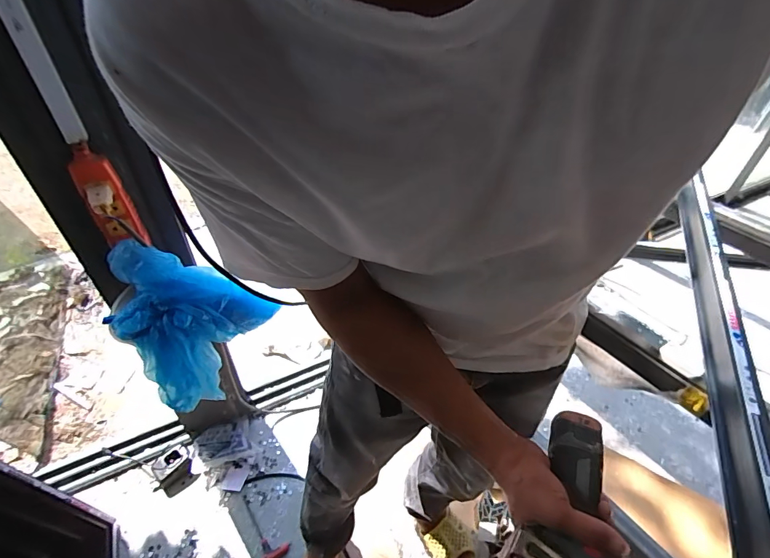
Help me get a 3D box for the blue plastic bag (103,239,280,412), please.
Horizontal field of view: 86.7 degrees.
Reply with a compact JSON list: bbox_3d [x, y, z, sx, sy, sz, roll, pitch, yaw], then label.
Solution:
[{"bbox_3d":[-0.373,0.060,0.792,0.196,0.252,0.250,31,50,28],"label":"blue plastic bag"}]

